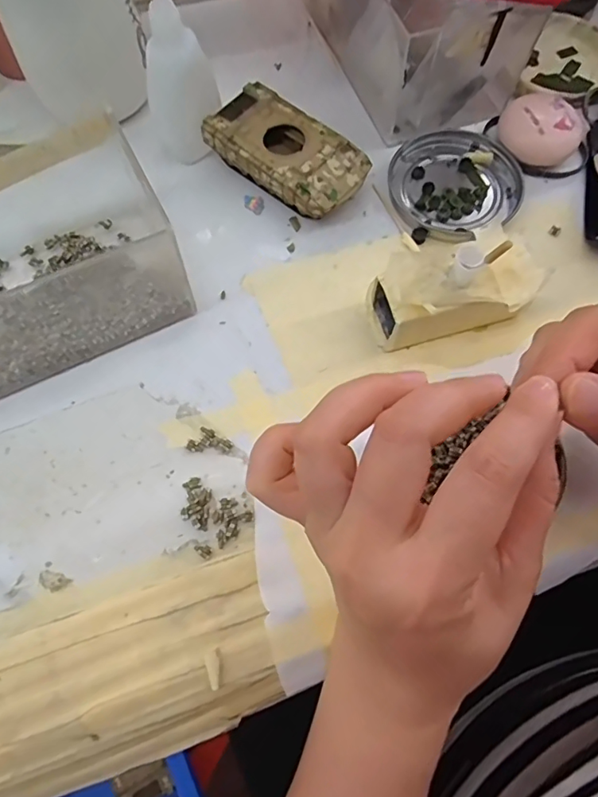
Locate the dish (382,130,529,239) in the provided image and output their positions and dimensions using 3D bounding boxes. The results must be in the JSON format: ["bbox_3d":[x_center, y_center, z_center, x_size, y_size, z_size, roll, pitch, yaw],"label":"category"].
[{"bbox_3d":[0.094,-0.133,0.309,0.076,0.006,0.075,0,69,0],"label":"dish"}]

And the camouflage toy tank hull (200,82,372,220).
[{"bbox_3d":[-0.007,-0.143,0.304,0.095,0.025,0.053,40,74,14],"label":"camouflage toy tank hull"}]

